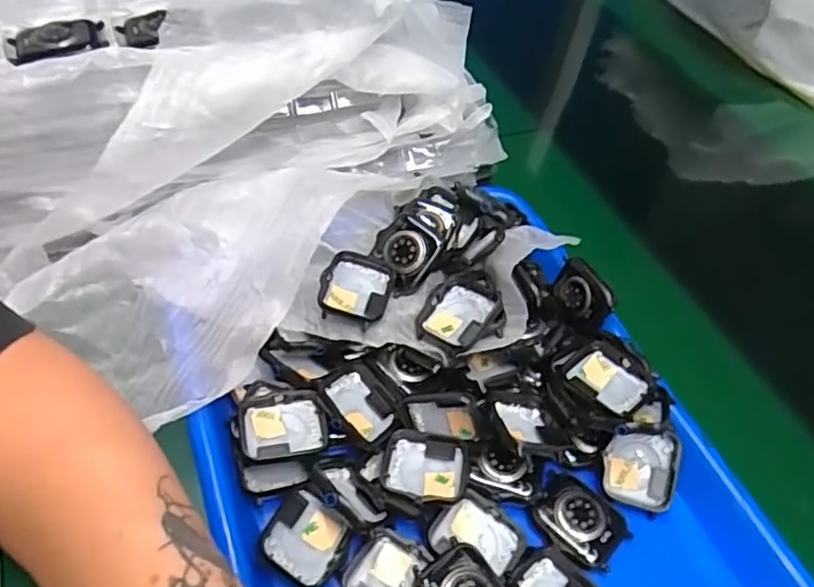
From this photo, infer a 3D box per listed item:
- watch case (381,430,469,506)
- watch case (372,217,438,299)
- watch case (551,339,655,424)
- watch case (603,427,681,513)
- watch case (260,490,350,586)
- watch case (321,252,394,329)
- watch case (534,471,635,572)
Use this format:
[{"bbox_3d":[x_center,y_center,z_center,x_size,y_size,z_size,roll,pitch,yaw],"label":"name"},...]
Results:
[{"bbox_3d":[0.010,0.088,0.316,0.043,0.009,0.038,7,50,0],"label":"watch case"},{"bbox_3d":[0.000,-0.025,0.370,0.038,0.015,0.041,44,88,6],"label":"watch case"},{"bbox_3d":[0.106,0.048,0.339,0.043,0.021,0.048,-26,57,-25],"label":"watch case"},{"bbox_3d":[0.123,0.091,0.328,0.037,0.016,0.040,11,77,6],"label":"watch case"},{"bbox_3d":[-0.048,0.116,0.297,0.036,0.009,0.038,39,41,-9],"label":"watch case"},{"bbox_3d":[-0.029,-0.001,0.352,0.037,0.017,0.044,13,50,5],"label":"watch case"},{"bbox_3d":[0.087,0.114,0.314,0.044,0.006,0.034,39,57,24],"label":"watch case"}]

